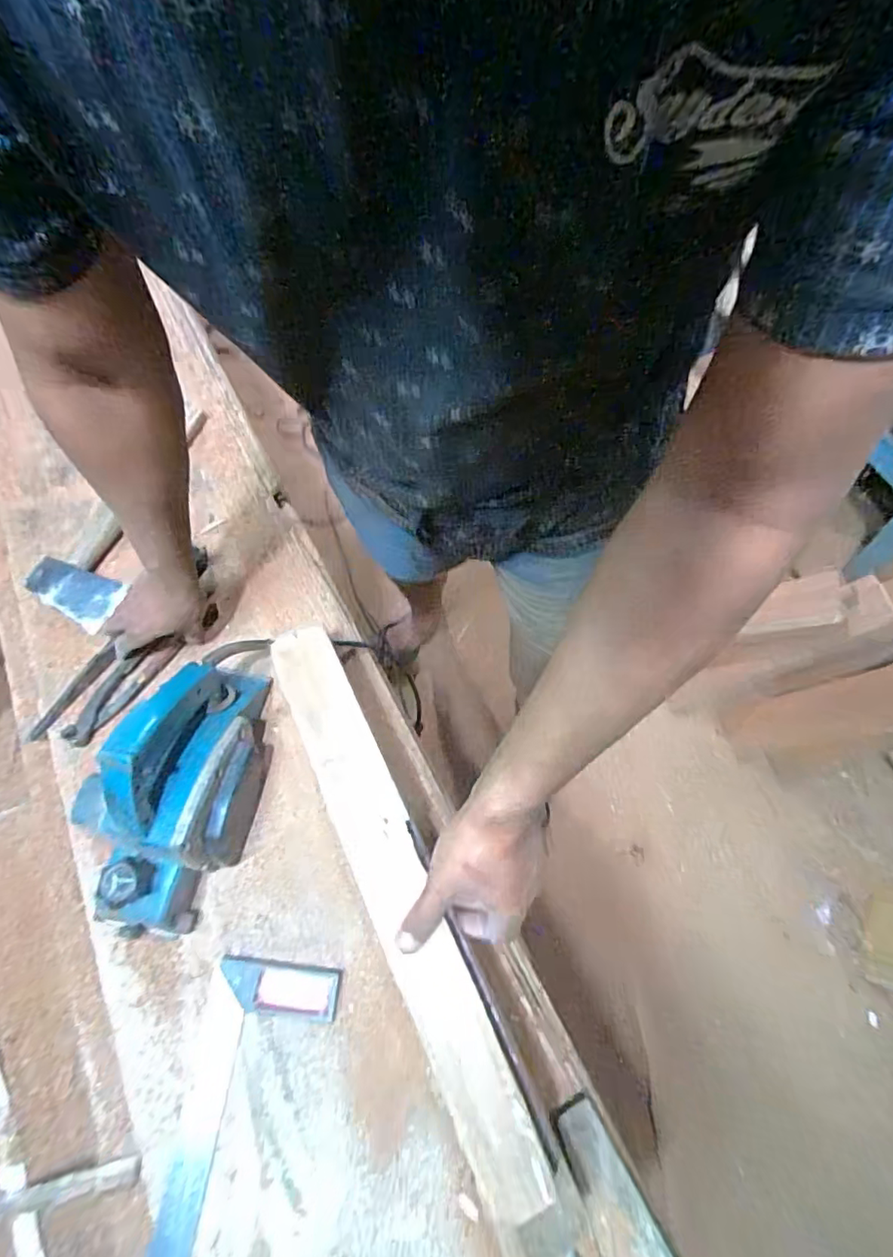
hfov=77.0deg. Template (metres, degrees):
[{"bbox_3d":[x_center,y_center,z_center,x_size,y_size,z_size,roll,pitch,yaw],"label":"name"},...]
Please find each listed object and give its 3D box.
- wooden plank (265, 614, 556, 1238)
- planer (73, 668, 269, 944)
[{"bbox_3d":[-0.047,0.190,0.456,0.058,0.017,0.449,-24,66,-9],"label":"wooden plank"},{"bbox_3d":[-0.281,0.147,0.558,0.144,0.155,0.279,8,63,8],"label":"planer"}]

